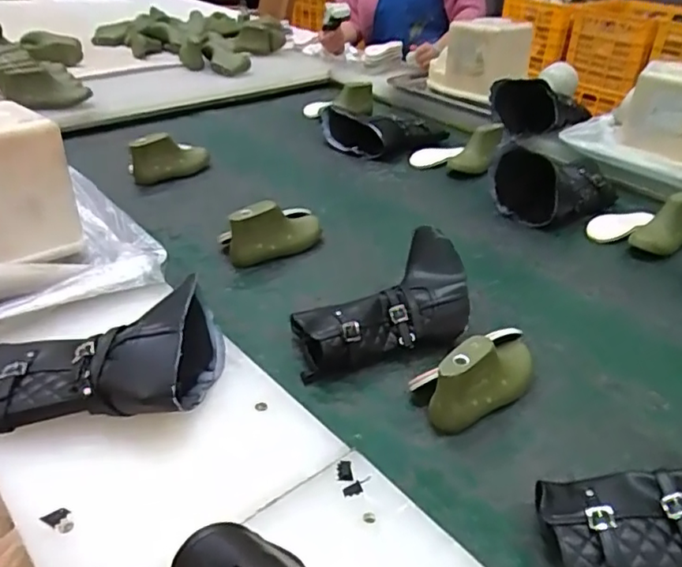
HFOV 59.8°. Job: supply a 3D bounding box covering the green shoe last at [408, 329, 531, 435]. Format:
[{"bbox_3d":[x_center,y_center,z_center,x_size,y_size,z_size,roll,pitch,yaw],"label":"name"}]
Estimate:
[{"bbox_3d":[0.147,0.085,0.628,0.153,0.079,0.075,-20,41,-31],"label":"green shoe last"}]

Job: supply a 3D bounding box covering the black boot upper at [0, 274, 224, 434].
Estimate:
[{"bbox_3d":[-0.225,0.064,0.542,0.218,0.088,0.128,-1,35,-7],"label":"black boot upper"}]

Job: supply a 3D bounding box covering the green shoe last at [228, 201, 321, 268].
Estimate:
[{"bbox_3d":[-0.090,-0.078,0.843,0.146,0.080,0.047,-22,42,-32],"label":"green shoe last"}]

